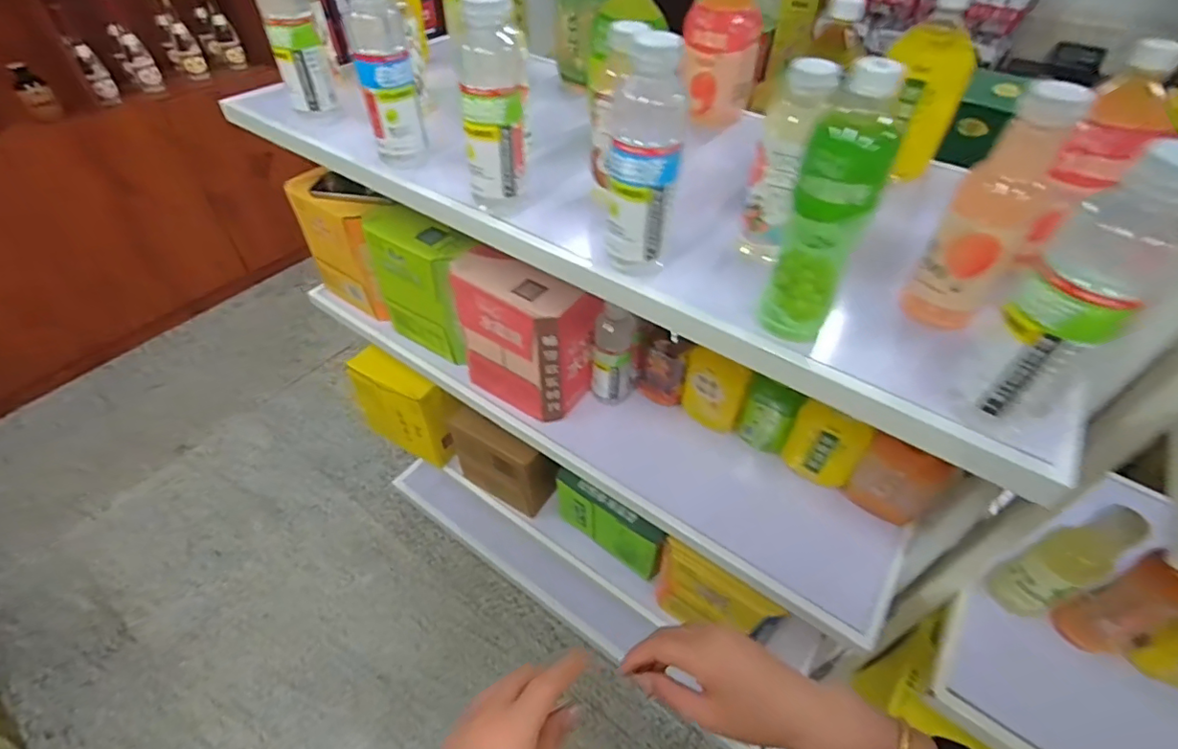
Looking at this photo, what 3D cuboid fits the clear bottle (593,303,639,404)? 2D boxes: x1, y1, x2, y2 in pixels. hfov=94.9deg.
[{"bbox_3d":[0.044,-0.026,0.873,0.077,0.163,0.073,8,47,5],"label":"clear bottle"}]

